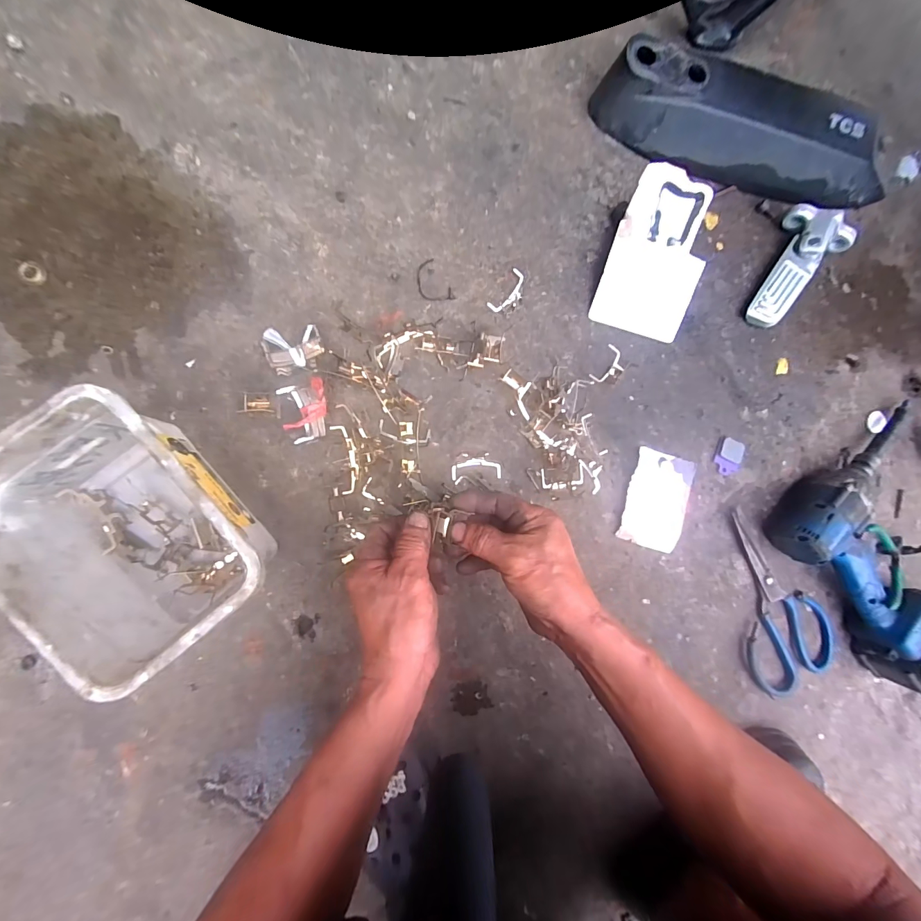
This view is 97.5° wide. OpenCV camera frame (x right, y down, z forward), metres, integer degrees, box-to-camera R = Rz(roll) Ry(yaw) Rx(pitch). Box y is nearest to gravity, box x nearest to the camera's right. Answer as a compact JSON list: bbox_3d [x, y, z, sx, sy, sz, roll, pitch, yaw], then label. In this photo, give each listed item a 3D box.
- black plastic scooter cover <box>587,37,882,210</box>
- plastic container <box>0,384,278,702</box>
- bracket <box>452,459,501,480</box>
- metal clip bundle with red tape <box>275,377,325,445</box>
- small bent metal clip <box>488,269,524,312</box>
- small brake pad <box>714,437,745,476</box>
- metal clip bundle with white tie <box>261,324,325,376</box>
[{"bbox_3d":[0.335,-0.369,0.456,0.371,0.068,0.090,9,88,-8],"label":"black plastic scooter cover"},{"bbox_3d":[-0.257,0.058,0.332,0.141,0.110,0.187,-39,95,-7],"label":"plastic container"},{"bbox_3d":[0.017,0.009,0.429,0.053,0.004,0.021,-2,90,-9],"label":"bracket"},{"bbox_3d":[-0.146,-0.047,0.386,0.042,0.036,0.056,-12,91,-9],"label":"metal clip bundle with red tape"},{"bbox_3d":[0.055,-0.183,0.442,0.024,0.004,0.055,39,84,-6],"label":"small bent metal clip"},{"bbox_3d":[0.316,-0.005,0.476,0.033,0.006,0.044,14,87,-8],"label":"small brake pad"},{"bbox_3d":[-0.162,-0.111,0.393,0.052,0.021,0.045,-18,92,-8],"label":"metal clip bundle with white tie"}]

